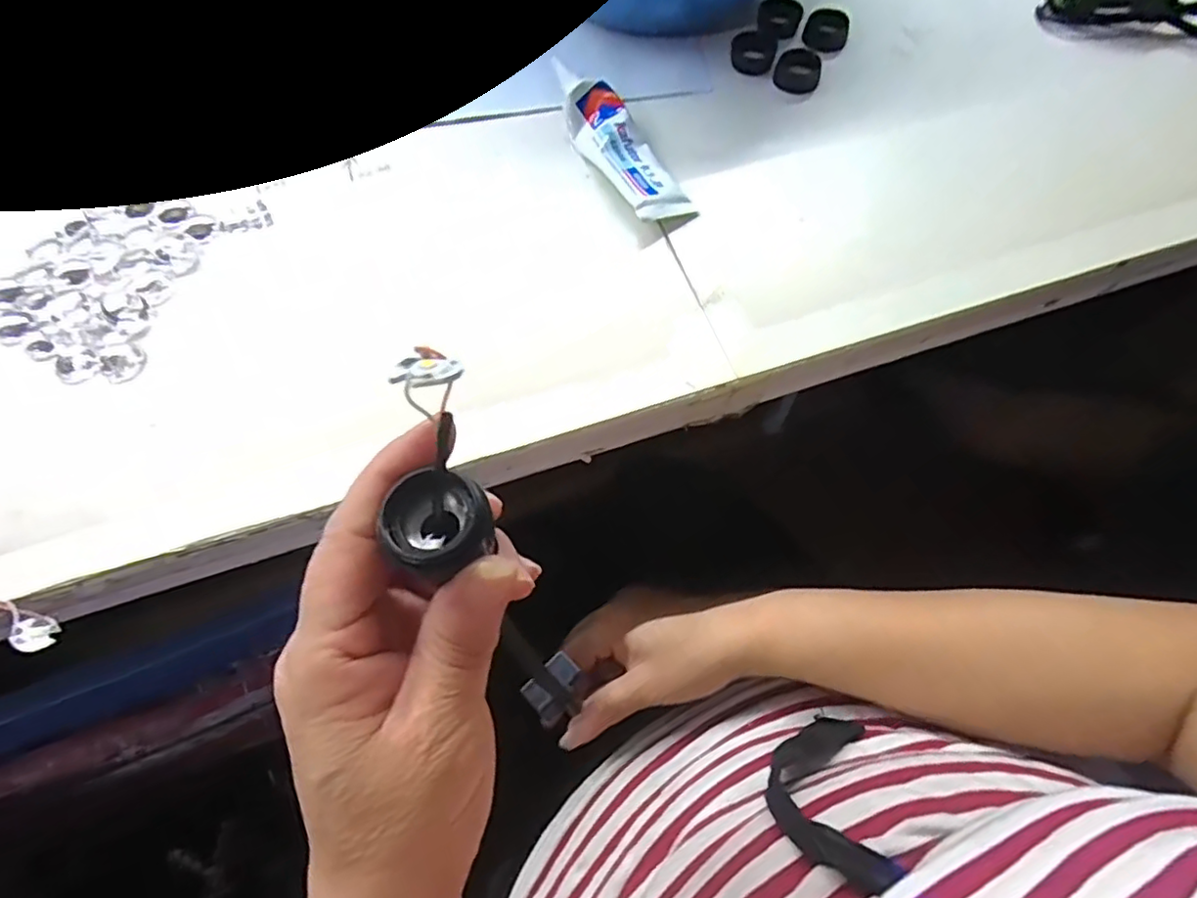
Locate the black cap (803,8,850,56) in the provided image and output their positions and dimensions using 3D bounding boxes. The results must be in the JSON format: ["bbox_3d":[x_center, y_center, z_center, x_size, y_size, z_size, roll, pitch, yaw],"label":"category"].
[{"bbox_3d":[0.152,-0.279,0.410,0.028,0.016,0.028,-1,64,2],"label":"black cap"}]

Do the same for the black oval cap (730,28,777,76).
[{"bbox_3d":[0.100,-0.256,0.397,0.028,0.015,0.028,19,66,11],"label":"black oval cap"}]

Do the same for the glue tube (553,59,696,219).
[{"bbox_3d":[0.010,-0.177,0.361,0.034,0.029,0.126,-27,66,-11],"label":"glue tube"}]

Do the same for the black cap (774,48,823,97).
[{"bbox_3d":[0.127,-0.239,0.389,0.028,0.013,0.029,-1,64,2],"label":"black cap"}]

